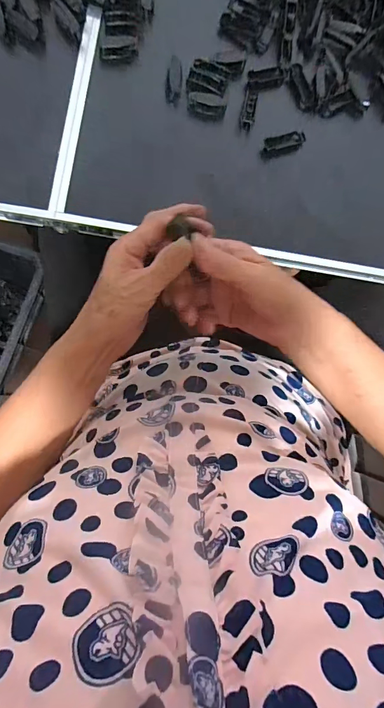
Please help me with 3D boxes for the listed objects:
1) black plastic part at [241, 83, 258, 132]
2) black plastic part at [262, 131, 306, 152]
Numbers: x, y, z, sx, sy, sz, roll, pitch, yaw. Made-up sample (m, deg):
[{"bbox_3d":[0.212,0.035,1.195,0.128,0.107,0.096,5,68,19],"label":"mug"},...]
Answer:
[{"bbox_3d":[0.073,-0.315,0.489,0.017,0.007,0.059,10,83,-4],"label":"black plastic part"},{"bbox_3d":[0.117,-0.270,0.483,0.056,0.012,0.016,-14,85,-6],"label":"black plastic part"}]

